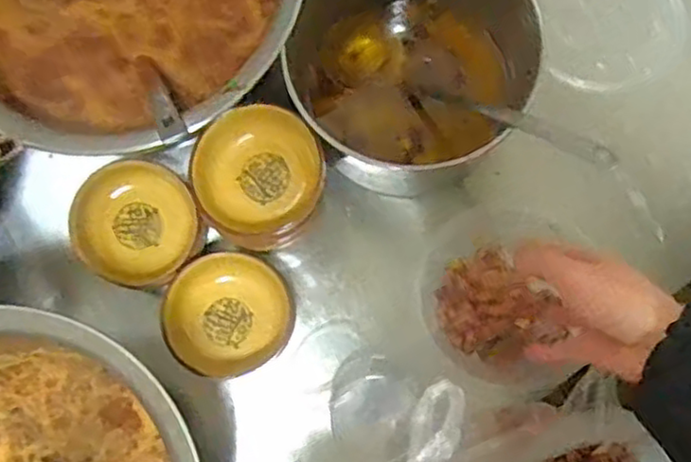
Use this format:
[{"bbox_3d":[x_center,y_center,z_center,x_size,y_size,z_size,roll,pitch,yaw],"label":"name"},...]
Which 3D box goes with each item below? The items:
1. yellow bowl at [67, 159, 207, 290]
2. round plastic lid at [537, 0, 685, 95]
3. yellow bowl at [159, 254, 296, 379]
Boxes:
[{"bbox_3d":[-0.176,-0.008,0.585,0.099,0.030,0.099,0,80,1],"label":"yellow bowl"},{"bbox_3d":[0.246,-0.202,0.653,0.128,0.014,0.142,-12,80,-2],"label":"round plastic lid"},{"bbox_3d":[-0.096,0.066,0.572,0.099,0.035,0.099,0,80,1],"label":"yellow bowl"}]

